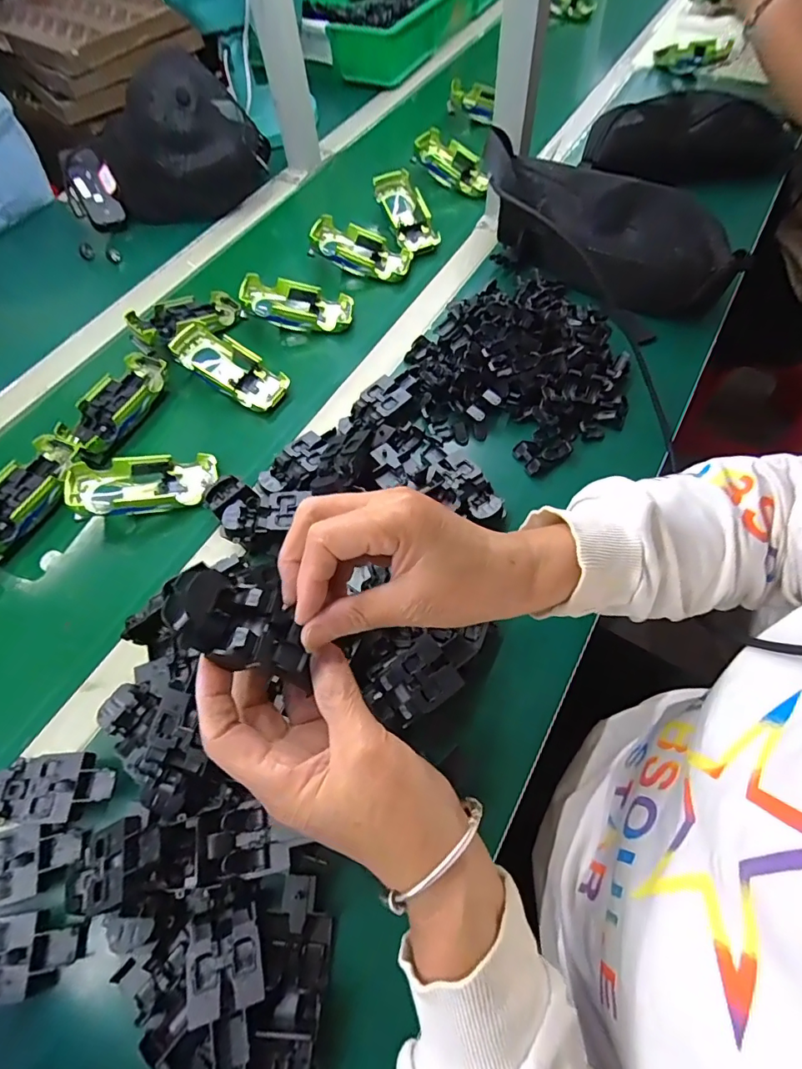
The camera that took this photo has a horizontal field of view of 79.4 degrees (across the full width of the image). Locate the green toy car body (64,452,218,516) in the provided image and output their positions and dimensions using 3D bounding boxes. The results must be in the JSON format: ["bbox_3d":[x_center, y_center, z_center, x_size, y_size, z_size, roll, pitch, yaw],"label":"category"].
[{"bbox_3d":[-0.252,-0.046,0.477,0.131,0.031,0.056,-9,59,-17],"label":"green toy car body"}]

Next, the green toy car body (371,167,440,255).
[{"bbox_3d":[0.008,-0.447,0.674,0.051,0.037,0.141,-22,75,-9],"label":"green toy car body"}]

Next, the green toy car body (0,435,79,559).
[{"bbox_3d":[-0.372,-0.036,0.480,0.058,0.034,0.131,23,64,16],"label":"green toy car body"}]

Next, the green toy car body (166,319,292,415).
[{"bbox_3d":[-0.192,-0.185,0.547,0.131,0.033,0.054,33,66,4],"label":"green toy car body"}]

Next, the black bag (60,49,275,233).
[{"bbox_3d":[-0.341,-0.547,0.686,0.277,0.143,0.144,-9,60,-2],"label":"black bag"}]

